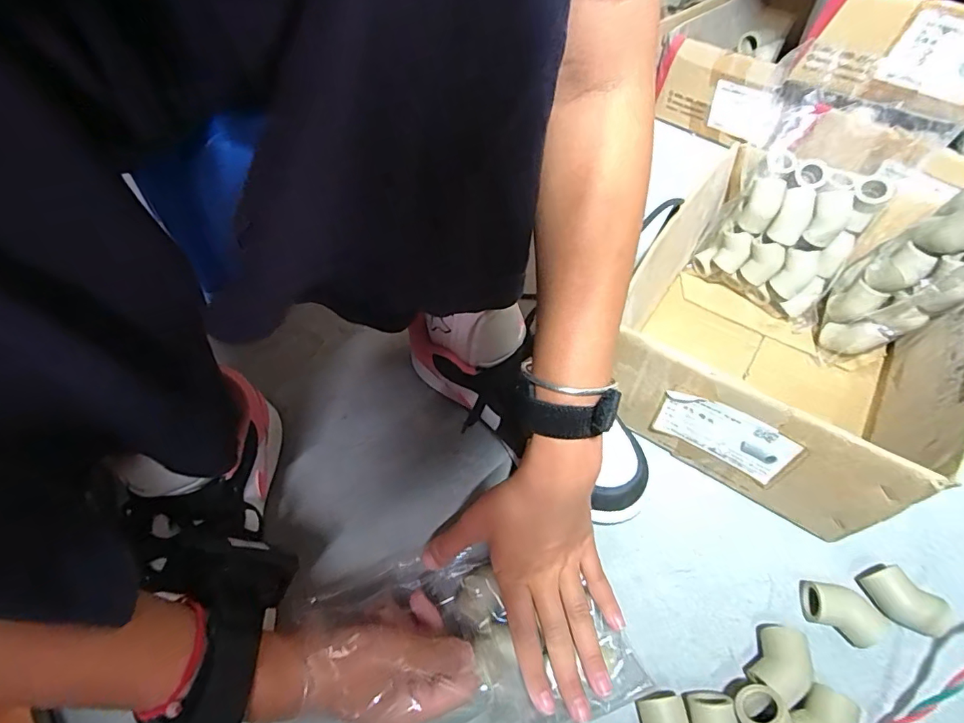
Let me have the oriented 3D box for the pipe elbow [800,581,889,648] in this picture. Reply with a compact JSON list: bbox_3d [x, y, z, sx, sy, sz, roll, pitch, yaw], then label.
[{"bbox_3d":[0.256,0.179,0.346,0.048,0.028,0.027,29,59,20],"label":"pipe elbow"}]

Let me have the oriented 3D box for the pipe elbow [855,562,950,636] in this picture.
[{"bbox_3d":[0.301,0.172,0.348,0.031,0.026,0.047,-17,55,-11],"label":"pipe elbow"}]

